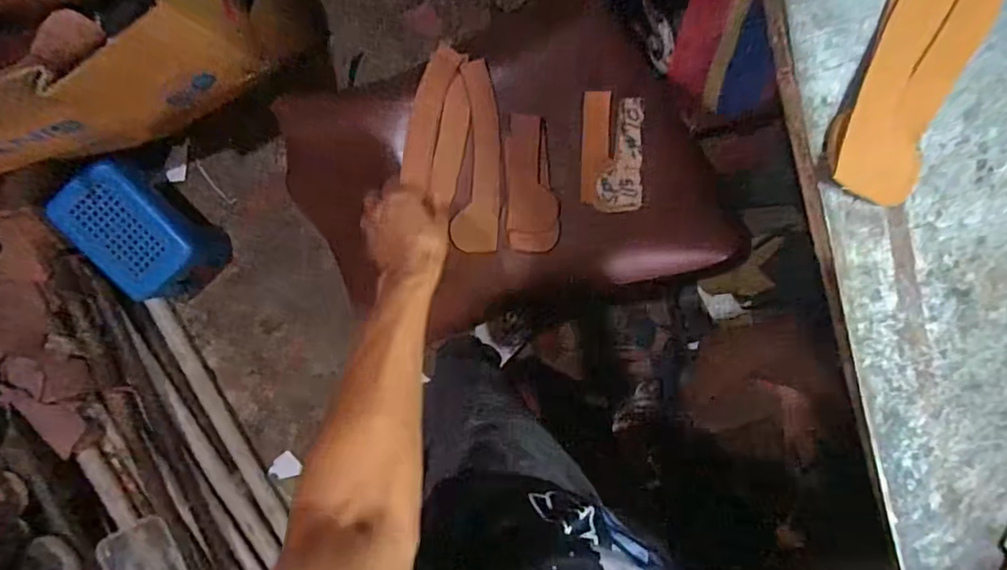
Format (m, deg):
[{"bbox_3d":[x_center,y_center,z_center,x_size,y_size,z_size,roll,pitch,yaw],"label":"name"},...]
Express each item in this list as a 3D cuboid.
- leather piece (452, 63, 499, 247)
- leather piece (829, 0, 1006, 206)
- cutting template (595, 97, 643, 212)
[{"bbox_3d":[-0.027,-0.143,0.647,0.050,0.005,0.208,3,99,-5],"label":"leather piece"},{"bbox_3d":[0.288,-0.159,0.379,0.078,0.018,0.206,24,93,-8],"label":"leather piece"},{"bbox_3d":[0.135,-0.149,0.654,0.052,0.008,0.125,-1,99,2],"label":"cutting template"}]

